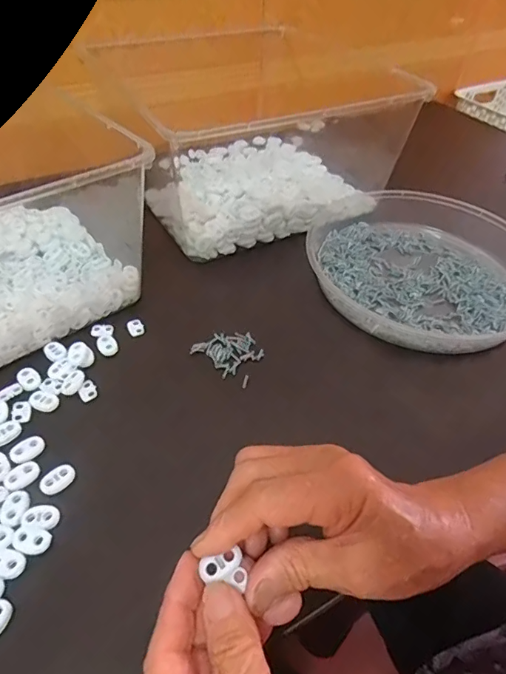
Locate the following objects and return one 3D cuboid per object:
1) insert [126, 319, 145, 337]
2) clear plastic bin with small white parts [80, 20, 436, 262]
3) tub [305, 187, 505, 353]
[{"bbox_3d":[-0.105,-0.009,0.411,0.014,0.004,0.019,-22,51,-22],"label":"insert"},{"bbox_3d":[-0.024,-0.257,0.563,0.259,0.132,0.309,-23,51,-23],"label":"clear plastic bin with small white parts"},{"bbox_3d":[0.173,-0.071,0.467,0.223,0.048,0.218,2,46,-2],"label":"tub"}]

